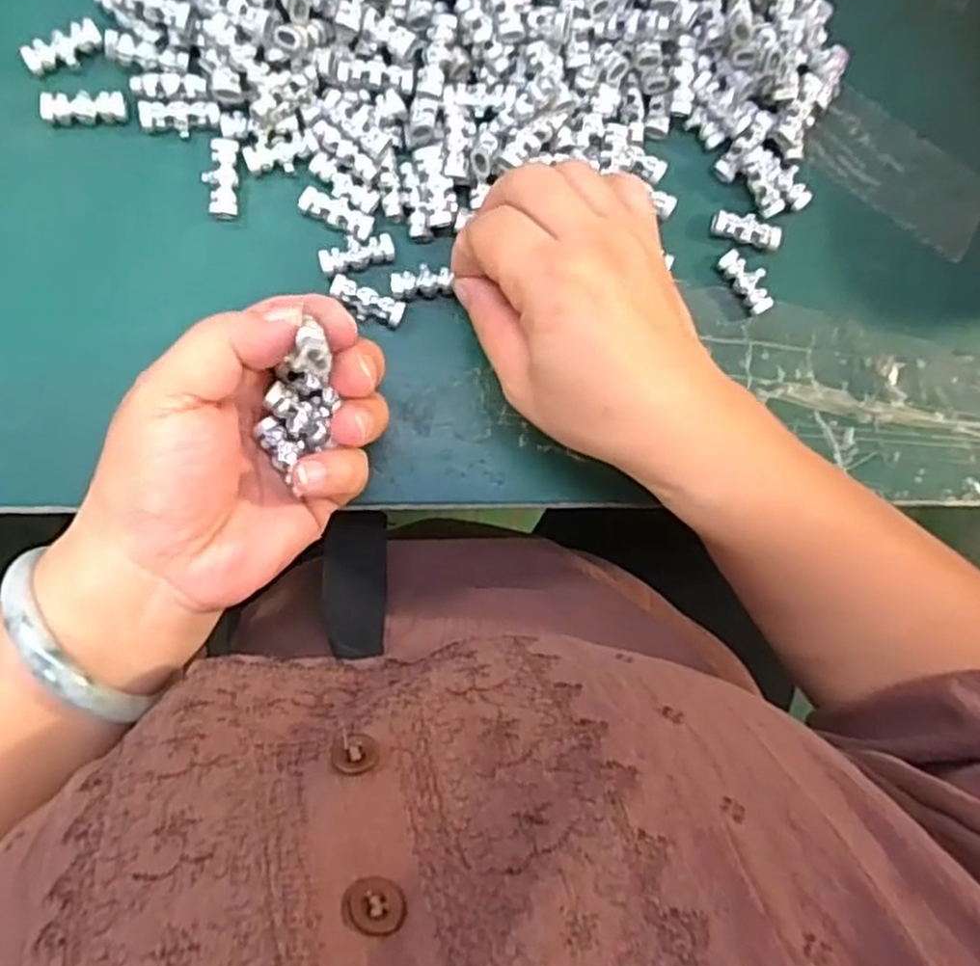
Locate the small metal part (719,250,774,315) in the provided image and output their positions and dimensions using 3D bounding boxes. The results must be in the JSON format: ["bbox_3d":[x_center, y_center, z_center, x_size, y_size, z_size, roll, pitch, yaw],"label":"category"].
[{"bbox_3d":[0.113,-0.089,0.338,0.014,0.007,0.029,-40,94,-9],"label":"small metal part"}]

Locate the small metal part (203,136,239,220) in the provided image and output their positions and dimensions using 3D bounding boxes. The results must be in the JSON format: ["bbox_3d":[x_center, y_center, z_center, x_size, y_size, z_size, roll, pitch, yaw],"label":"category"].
[{"bbox_3d":[-0.106,-0.120,0.304,0.013,0.006,0.030,3,87,-9],"label":"small metal part"}]

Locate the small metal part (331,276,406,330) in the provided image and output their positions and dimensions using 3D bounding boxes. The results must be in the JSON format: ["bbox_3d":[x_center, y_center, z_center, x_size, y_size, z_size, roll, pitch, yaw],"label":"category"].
[{"bbox_3d":[-0.049,-0.073,0.310,0.030,0.006,0.011,25,84,-8],"label":"small metal part"}]

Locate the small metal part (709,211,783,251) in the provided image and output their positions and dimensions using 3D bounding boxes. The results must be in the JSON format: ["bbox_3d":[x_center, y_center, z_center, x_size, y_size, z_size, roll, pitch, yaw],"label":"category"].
[{"bbox_3d":[0.114,-0.112,0.338,0.030,0.007,0.012,15,85,-9],"label":"small metal part"}]

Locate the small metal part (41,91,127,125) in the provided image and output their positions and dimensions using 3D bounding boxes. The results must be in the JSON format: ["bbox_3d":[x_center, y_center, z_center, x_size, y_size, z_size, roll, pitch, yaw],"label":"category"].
[{"bbox_3d":[-0.156,-0.145,0.296,0.030,0.008,0.010,-5,88,-10],"label":"small metal part"}]

